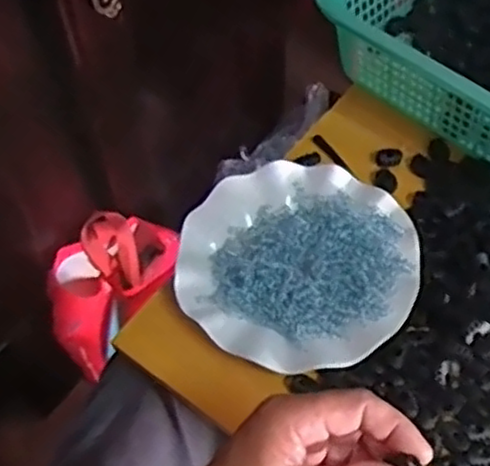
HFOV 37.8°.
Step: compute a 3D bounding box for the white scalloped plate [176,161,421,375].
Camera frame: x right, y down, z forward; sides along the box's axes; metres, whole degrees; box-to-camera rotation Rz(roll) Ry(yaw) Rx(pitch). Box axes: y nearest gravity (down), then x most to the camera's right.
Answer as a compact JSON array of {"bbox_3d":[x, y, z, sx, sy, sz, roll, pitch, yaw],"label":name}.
[{"bbox_3d":[0.041,0.022,0.564,0.179,0.019,0.179,-1,56,1],"label":"white scalloped plate"}]

